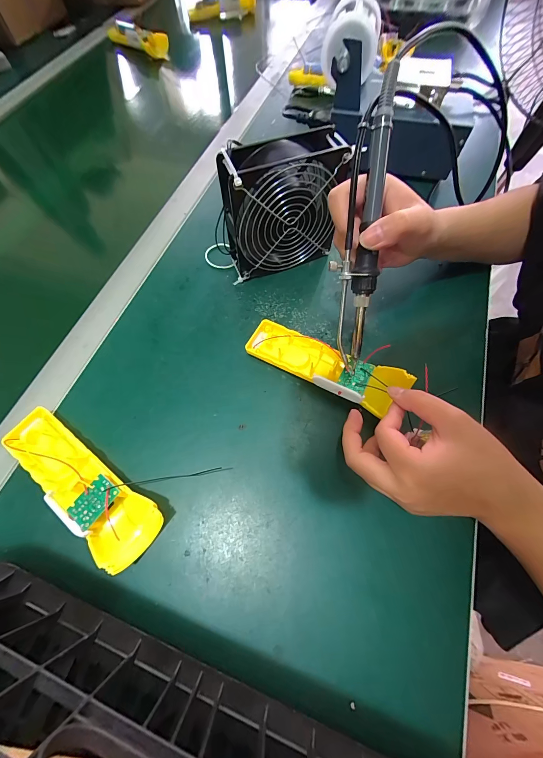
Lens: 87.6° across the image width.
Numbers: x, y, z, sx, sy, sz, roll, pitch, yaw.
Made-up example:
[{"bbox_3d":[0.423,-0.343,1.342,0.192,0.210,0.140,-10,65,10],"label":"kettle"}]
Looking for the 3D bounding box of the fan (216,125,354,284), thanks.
[{"bbox_3d":[0.010,-0.182,0.307,0.128,0.121,0.051,-20,68,-9],"label":"fan"}]

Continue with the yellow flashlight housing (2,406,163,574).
[{"bbox_3d":[-0.167,0.087,0.244,0.165,0.026,0.048,32,70,13],"label":"yellow flashlight housing"}]

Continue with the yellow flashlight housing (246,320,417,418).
[{"bbox_3d":[0.055,-0.018,0.288,0.157,0.025,0.057,25,68,20],"label":"yellow flashlight housing"}]

